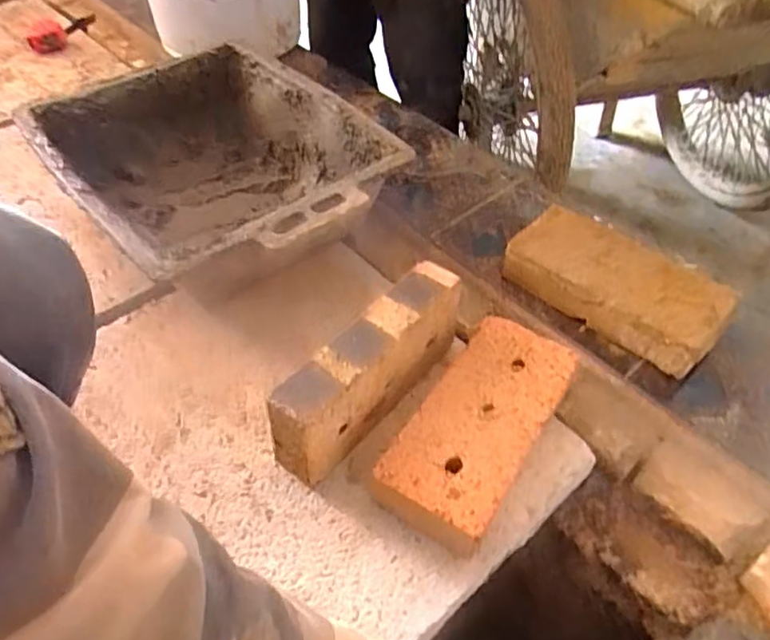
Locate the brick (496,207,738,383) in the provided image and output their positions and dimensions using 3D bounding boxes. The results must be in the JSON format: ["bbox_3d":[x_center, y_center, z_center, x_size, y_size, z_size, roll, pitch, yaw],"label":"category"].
[{"bbox_3d":[0.261,-0.041,0.696,0.236,0.062,0.114,33,56,25],"label":"brick"}]

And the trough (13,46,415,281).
[{"bbox_3d":[-0.224,-0.197,0.816,0.353,0.128,0.476,-32,56,-25],"label":"trough"}]

